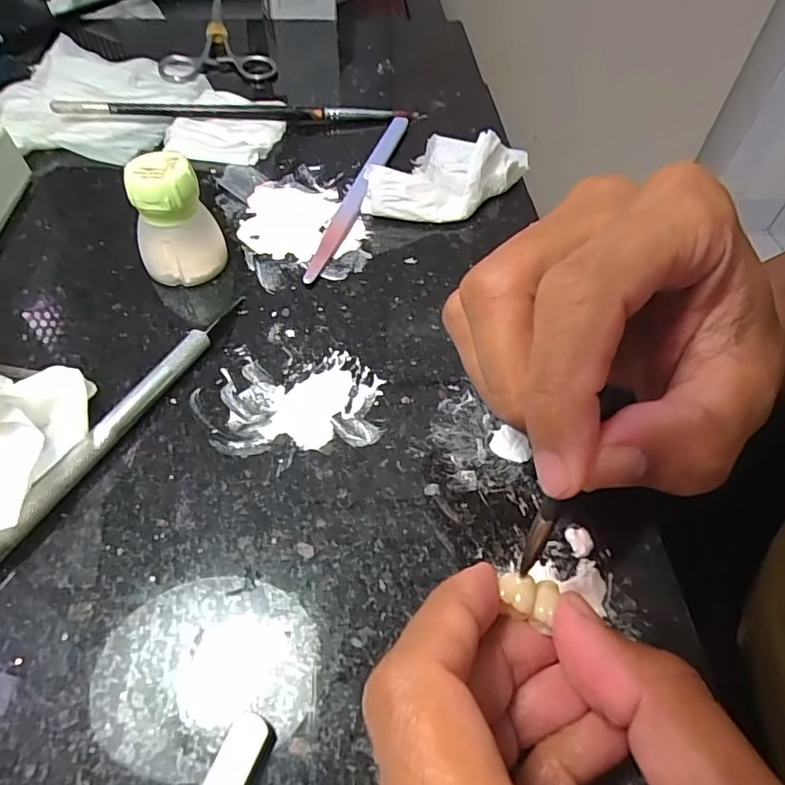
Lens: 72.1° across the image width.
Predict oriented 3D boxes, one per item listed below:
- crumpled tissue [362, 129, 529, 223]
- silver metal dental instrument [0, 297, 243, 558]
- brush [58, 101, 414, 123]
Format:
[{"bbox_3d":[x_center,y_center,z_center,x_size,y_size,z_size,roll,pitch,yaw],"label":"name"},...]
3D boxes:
[{"bbox_3d":[0.026,-0.104,0.254,0.050,0.029,0.070,29,55,18],"label":"crumpled tissue"},{"bbox_3d":[-0.091,0.012,0.171,0.008,0.010,0.134,23,54,14],"label":"silver metal dental instrument"},{"bbox_3d":[-0.082,-0.152,0.292,0.187,0.009,0.007,-4,52,-7],"label":"brush"}]

